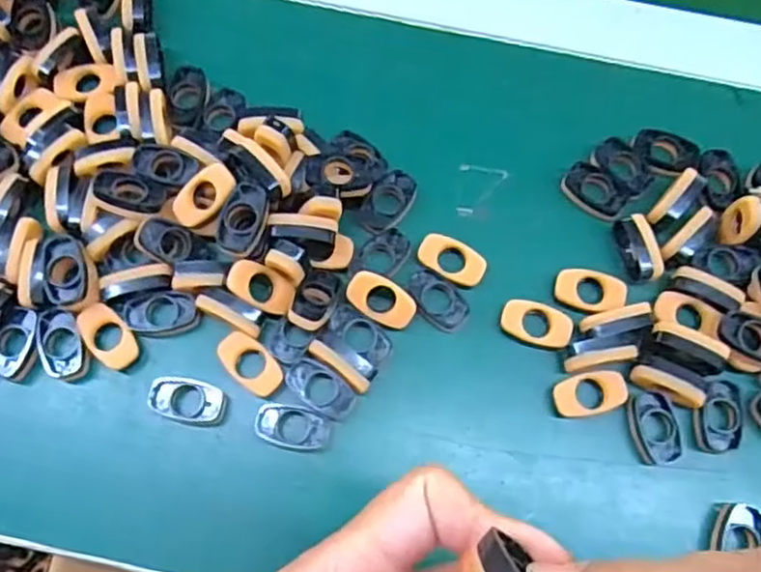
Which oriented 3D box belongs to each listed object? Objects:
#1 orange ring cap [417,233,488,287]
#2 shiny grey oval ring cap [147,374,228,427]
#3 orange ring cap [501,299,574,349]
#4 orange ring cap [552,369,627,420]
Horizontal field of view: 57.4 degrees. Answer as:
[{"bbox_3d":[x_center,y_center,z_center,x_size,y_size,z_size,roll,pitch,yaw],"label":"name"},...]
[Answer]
[{"bbox_3d":[0.034,-0.013,0.334,0.033,0.007,0.018,28,74,7],"label":"orange ring cap"},{"bbox_3d":[-0.087,0.052,0.314,0.032,0.013,0.019,18,73,4],"label":"shiny grey oval ring cap"},{"bbox_3d":[0.073,0.017,0.325,0.032,0.006,0.021,18,73,4],"label":"orange ring cap"},{"bbox_3d":[0.095,0.049,0.316,0.032,0.007,0.019,-12,74,-5],"label":"orange ring cap"}]

